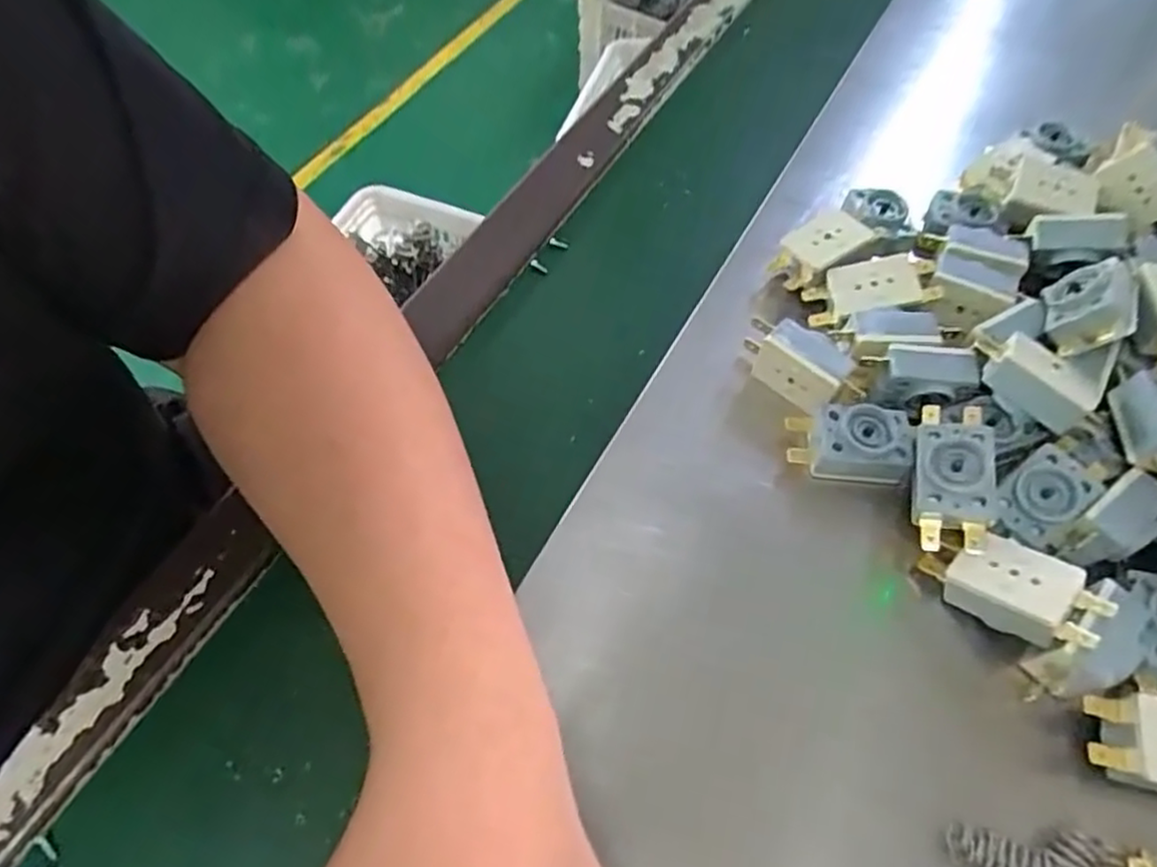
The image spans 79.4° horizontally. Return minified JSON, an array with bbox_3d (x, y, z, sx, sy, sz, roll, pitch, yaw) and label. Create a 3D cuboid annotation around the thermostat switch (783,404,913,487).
[{"bbox_3d":[0.113,0.005,0.293,0.047,0.028,0.025,7,58,4],"label":"thermostat switch"}]

